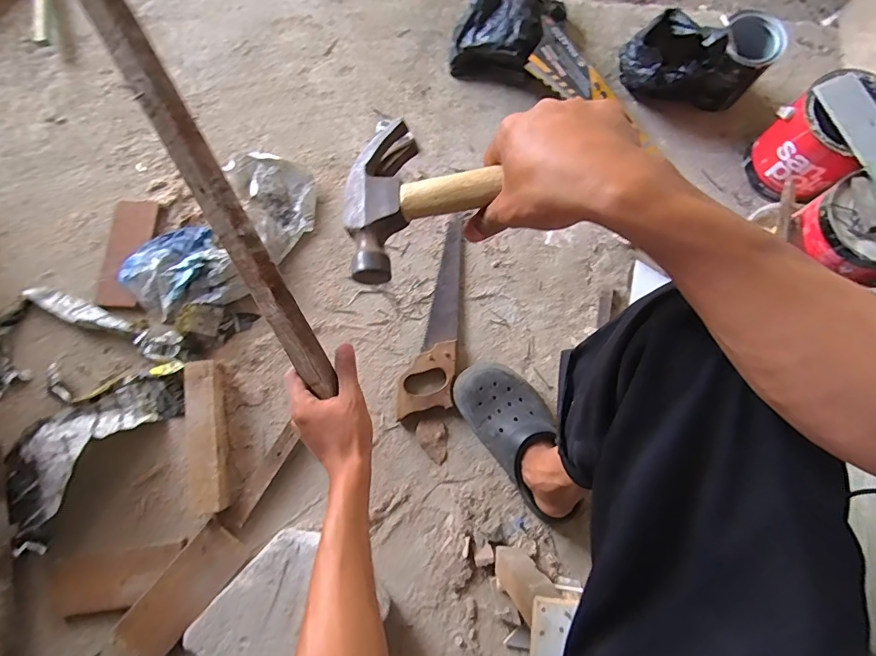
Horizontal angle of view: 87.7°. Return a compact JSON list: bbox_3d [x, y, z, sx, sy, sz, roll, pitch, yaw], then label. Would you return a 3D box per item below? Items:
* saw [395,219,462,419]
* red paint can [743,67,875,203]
[{"bbox_3d":[0.004,-0.022,0.802,0.087,0.021,0.358,11,79,3],"label":"saw"},{"bbox_3d":[0.641,-0.313,0.776,0.154,0.183,0.141,0,78,0],"label":"red paint can"}]

